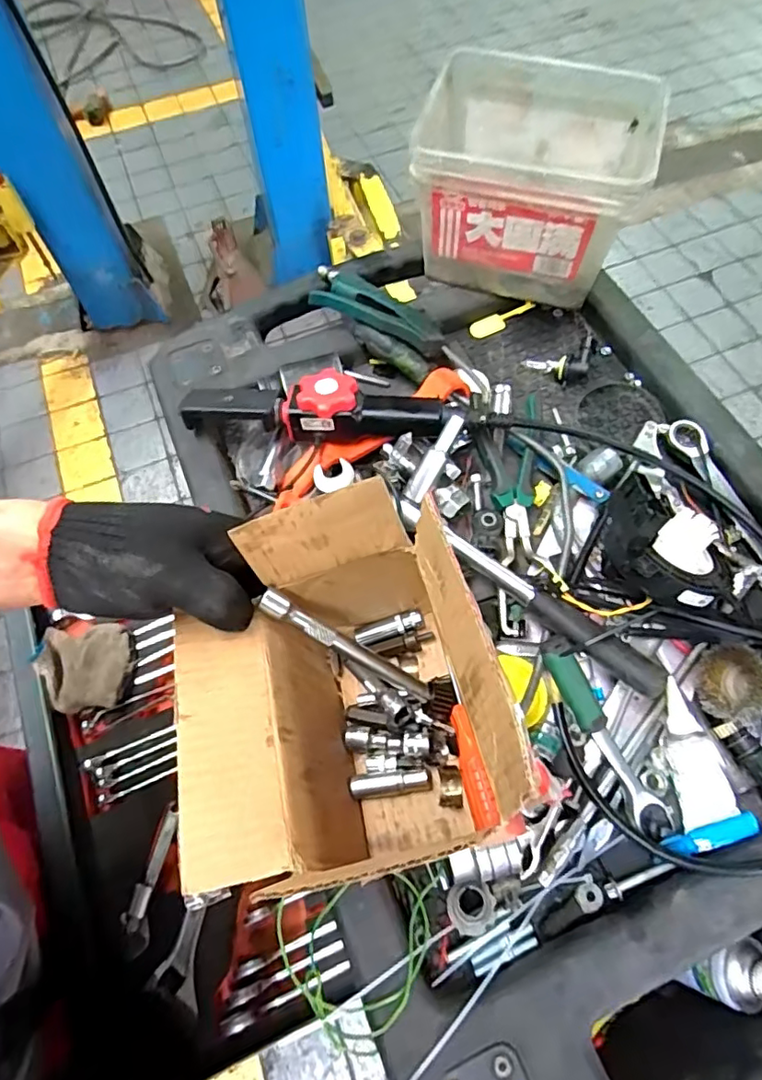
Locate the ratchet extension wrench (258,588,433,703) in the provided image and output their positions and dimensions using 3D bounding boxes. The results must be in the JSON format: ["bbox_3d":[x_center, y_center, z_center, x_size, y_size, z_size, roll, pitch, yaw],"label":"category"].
[{"bbox_3d":[-0.021,0.069,0.364,0.124,0.009,0.012,33,66,-14],"label":"ratchet extension wrench"}]

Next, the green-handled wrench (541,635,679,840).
[{"bbox_3d":[0.152,0.134,0.395,0.025,0.017,0.143,-28,83,-11],"label":"green-handled wrench"}]

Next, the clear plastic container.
[{"bbox_3d":[0.141,-0.340,0.555,0.190,0.135,0.173,18,66,11],"label":"clear plastic container"}]

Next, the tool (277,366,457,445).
[{"bbox_3d":[-0.011,-0.116,0.493,0.149,0.043,0.060,2,64,3],"label":"tool"}]

